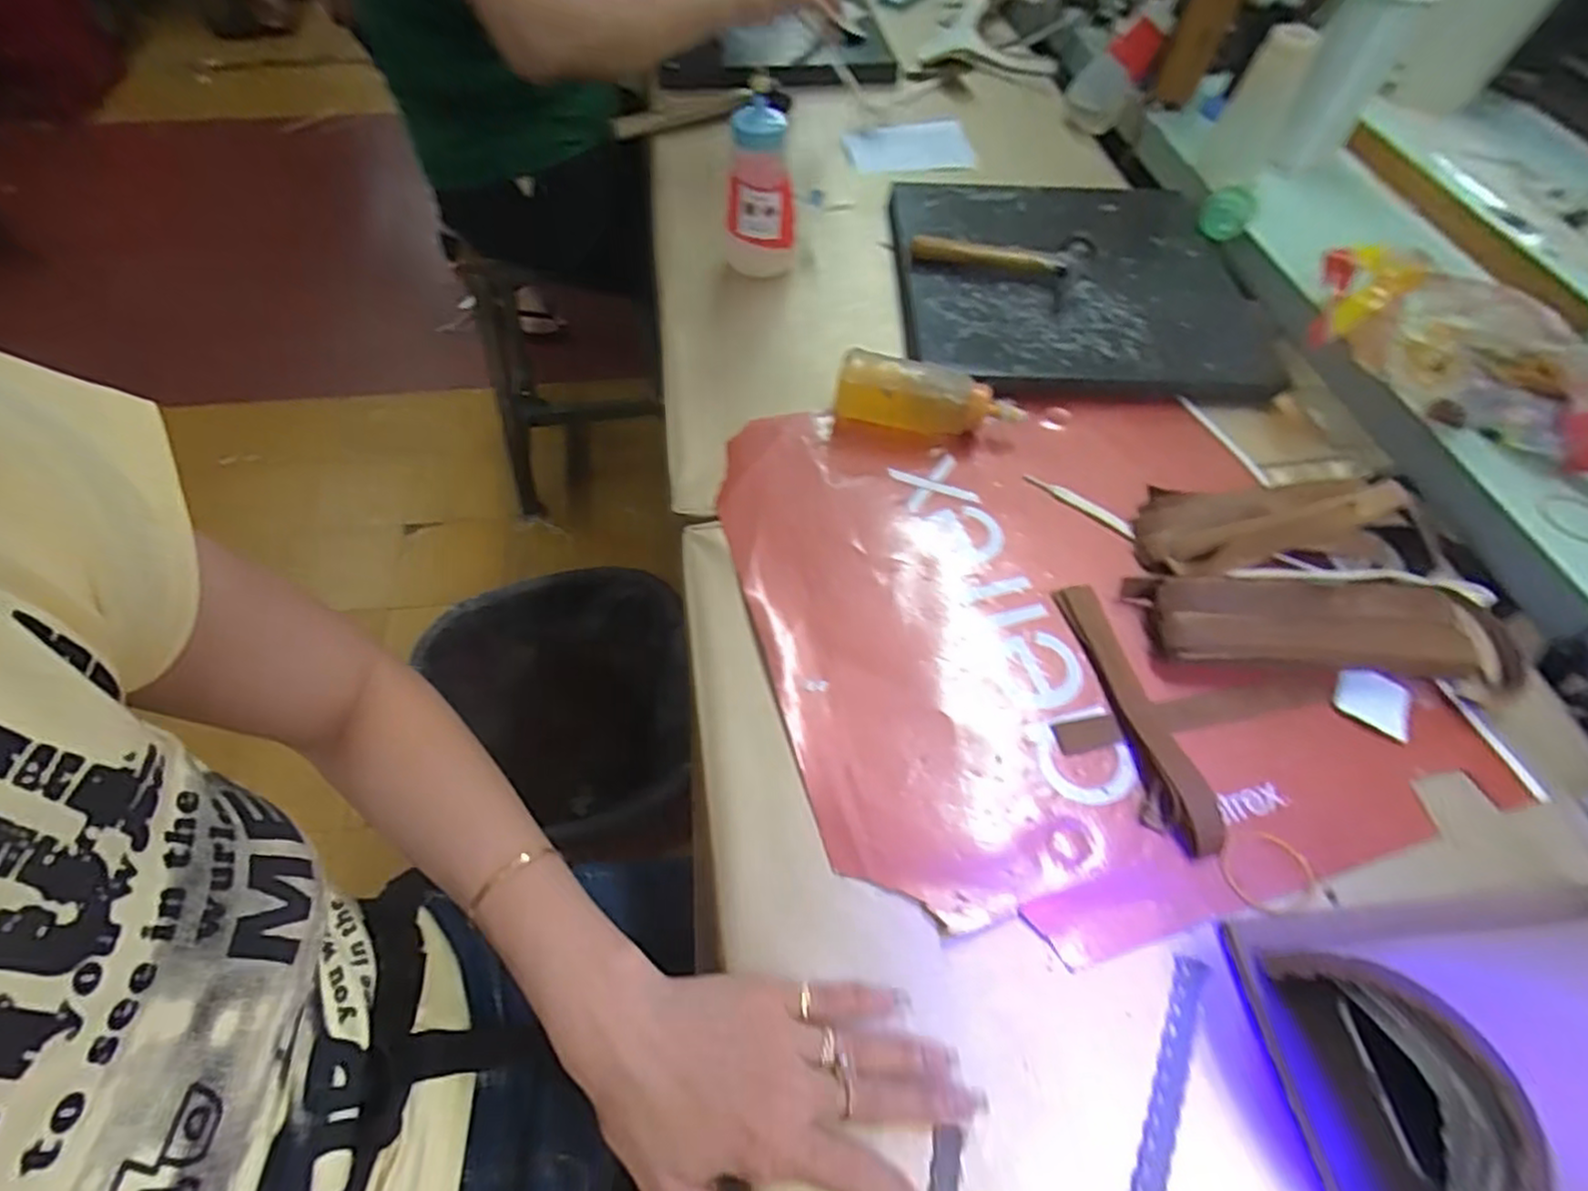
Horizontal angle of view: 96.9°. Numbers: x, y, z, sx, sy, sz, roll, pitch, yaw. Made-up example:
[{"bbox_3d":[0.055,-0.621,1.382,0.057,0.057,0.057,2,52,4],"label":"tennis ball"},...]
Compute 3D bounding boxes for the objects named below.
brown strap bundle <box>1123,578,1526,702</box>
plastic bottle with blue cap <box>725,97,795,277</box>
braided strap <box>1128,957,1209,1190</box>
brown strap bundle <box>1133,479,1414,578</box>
[{"bbox_3d":[0.332,0.021,0.440,0.226,0.030,0.061,6,56,1],"label":"brown strap bundle"},{"bbox_3d":[-0.033,-0.360,0.629,0.061,0.134,0.060,-5,57,-6],"label":"plastic bottle with blue cap"},{"bbox_3d":[0.162,0.234,0.311,0.014,0.005,0.147,27,59,14],"label":"braided strap"},{"bbox_3d":[0.332,-0.055,0.484,0.191,0.036,0.069,-5,57,-6],"label":"brown strap bundle"}]

